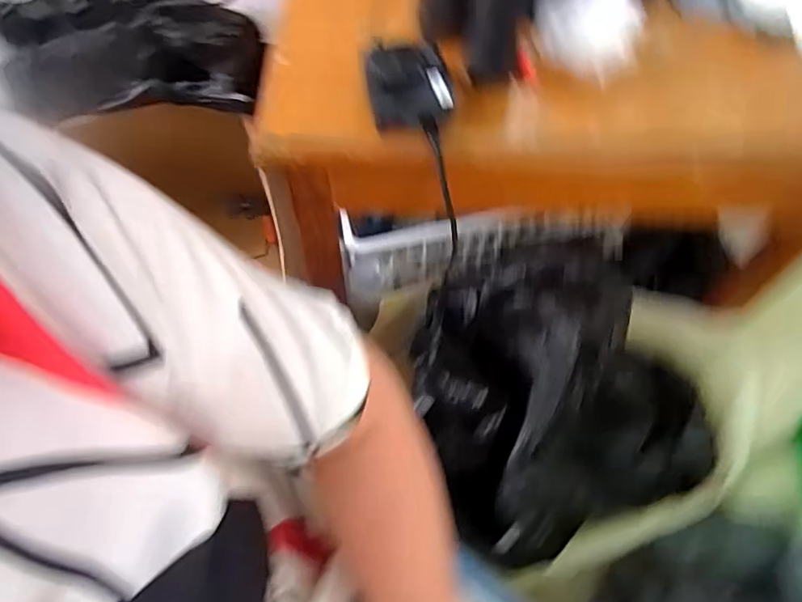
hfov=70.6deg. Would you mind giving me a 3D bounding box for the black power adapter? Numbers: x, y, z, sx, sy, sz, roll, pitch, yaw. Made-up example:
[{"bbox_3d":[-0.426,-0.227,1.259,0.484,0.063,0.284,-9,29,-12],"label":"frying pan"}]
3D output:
[{"bbox_3d":[0.007,-0.187,0.490,0.072,0.043,0.078,-6,62,-4],"label":"black power adapter"}]

